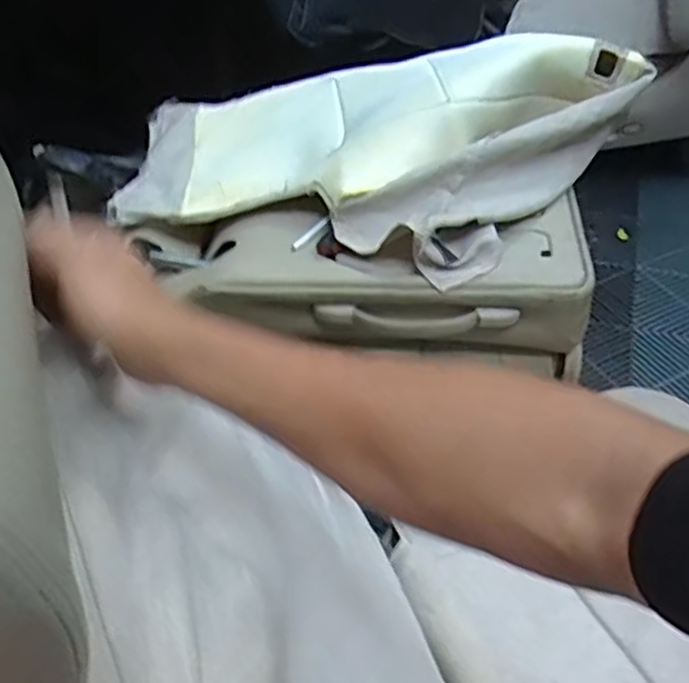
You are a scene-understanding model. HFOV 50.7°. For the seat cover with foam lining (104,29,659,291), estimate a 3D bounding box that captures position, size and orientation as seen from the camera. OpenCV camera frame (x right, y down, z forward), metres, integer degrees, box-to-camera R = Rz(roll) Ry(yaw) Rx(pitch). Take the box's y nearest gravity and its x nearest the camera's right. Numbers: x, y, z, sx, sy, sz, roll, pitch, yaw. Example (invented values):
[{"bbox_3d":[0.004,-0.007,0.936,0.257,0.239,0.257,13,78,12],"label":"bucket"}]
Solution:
[{"bbox_3d":[0.009,-0.289,1.006,0.721,0.176,0.382,11,45,15],"label":"seat cover with foam lining"}]

